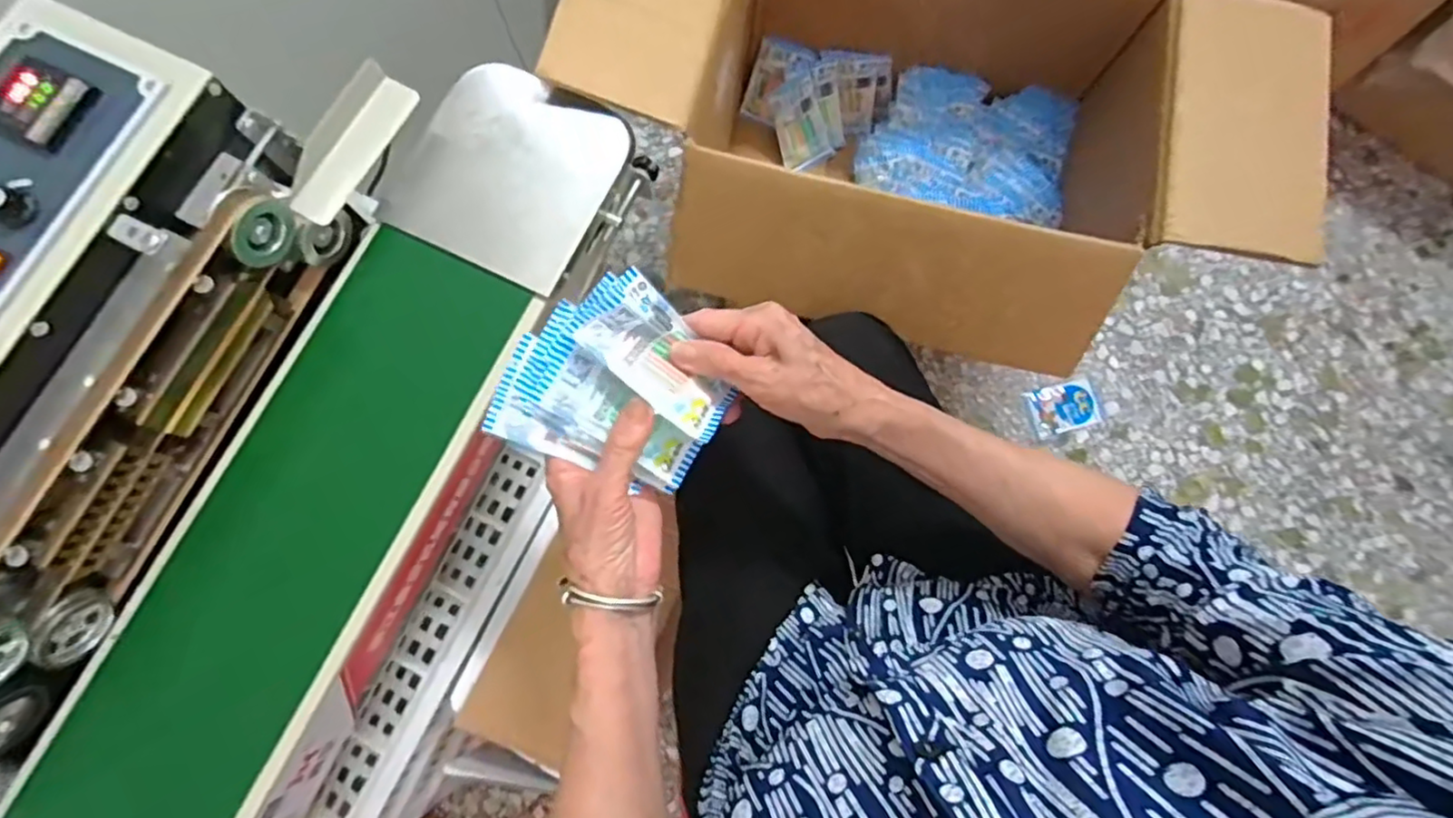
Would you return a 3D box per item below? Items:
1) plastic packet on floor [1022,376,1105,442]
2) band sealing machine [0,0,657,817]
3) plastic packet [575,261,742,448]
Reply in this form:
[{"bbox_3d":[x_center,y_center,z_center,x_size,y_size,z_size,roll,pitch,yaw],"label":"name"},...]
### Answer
[{"bbox_3d":[0.477,-0.003,0.938,0.098,0.011,0.069,-17,80,-3],"label":"plastic packet on floor"},{"bbox_3d":[-0.382,0.044,0.493,0.378,0.283,0.754,25,80,5],"label":"band sealing machine"},{"bbox_3d":[-0.036,-0.028,0.385,0.097,0.016,0.049,46,73,-17],"label":"plastic packet"}]

